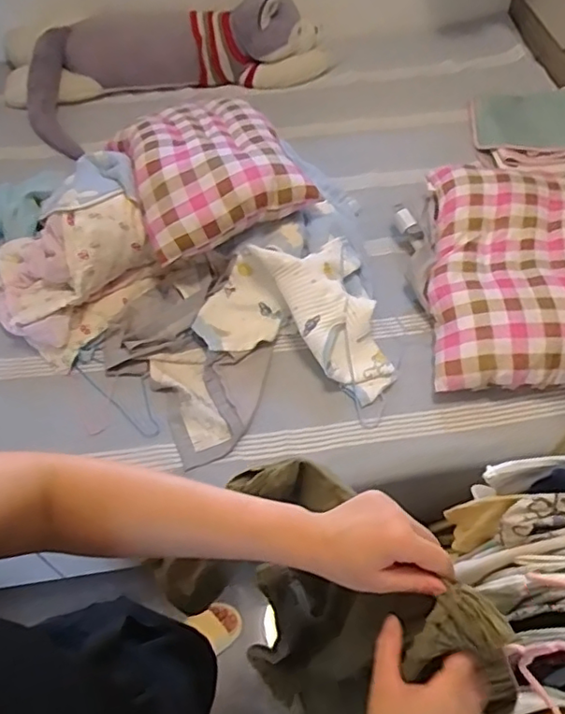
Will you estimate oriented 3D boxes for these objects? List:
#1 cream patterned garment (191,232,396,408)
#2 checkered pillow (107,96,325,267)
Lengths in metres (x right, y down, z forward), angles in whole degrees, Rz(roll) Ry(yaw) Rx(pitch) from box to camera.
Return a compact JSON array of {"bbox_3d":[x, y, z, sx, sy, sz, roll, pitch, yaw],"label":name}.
[{"bbox_3d":[0.055,-0.122,1.249,0.413,0.147,0.322,16,57,11],"label":"cream patterned garment"},{"bbox_3d":[-0.168,-0.448,1.319,0.383,0.099,0.462,-22,58,-14],"label":"checkered pillow"}]

